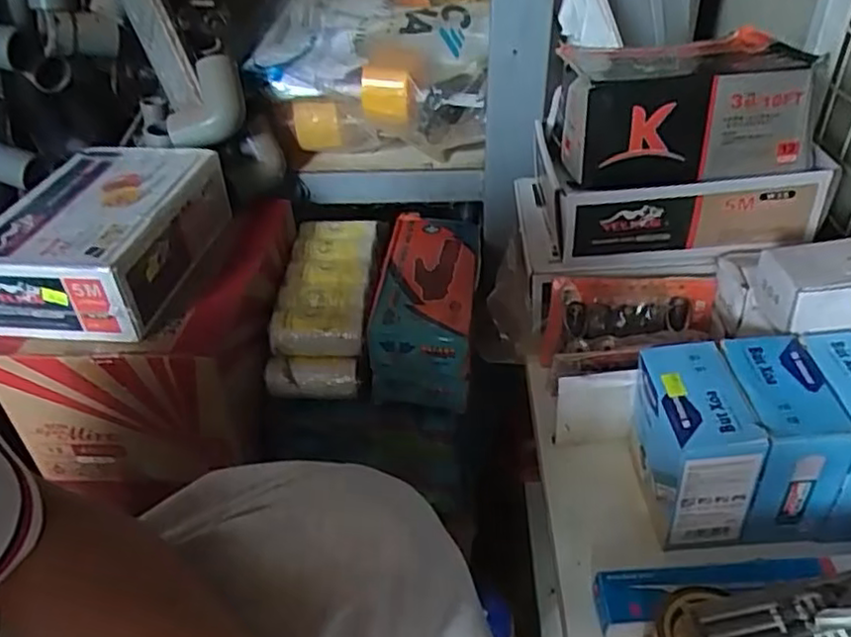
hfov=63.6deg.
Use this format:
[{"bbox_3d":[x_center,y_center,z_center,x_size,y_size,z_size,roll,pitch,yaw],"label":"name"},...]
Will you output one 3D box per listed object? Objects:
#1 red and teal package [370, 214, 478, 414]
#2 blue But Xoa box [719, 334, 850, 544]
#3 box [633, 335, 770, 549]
[{"bbox_3d":[0.003,-0.028,0.748,0.100,0.073,0.274,2,38,4],"label":"red and teal package"},{"bbox_3d":[0.241,0.083,0.477,0.068,0.104,0.097,-1,37,0],"label":"blue But Xoa box"},{"bbox_3d":[0.181,0.086,0.479,0.058,0.104,0.096,-3,38,-3],"label":"box"}]

